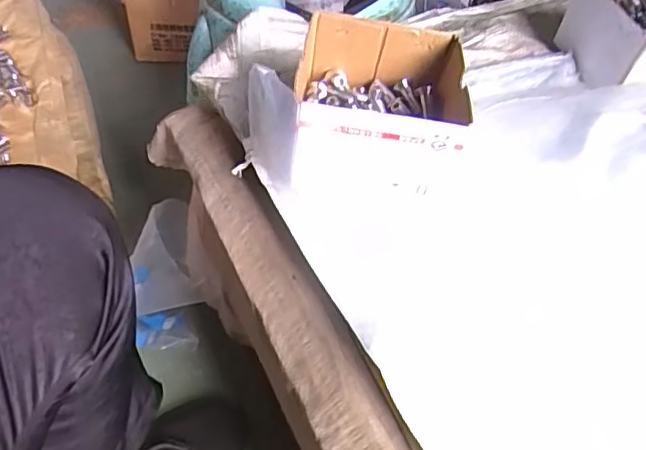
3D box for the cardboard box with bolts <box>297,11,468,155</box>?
[{"bbox_3d":[0.046,-0.100,0.485,0.129,0.092,0.144,7,50,1],"label":"cardboard box with bolts"}]

